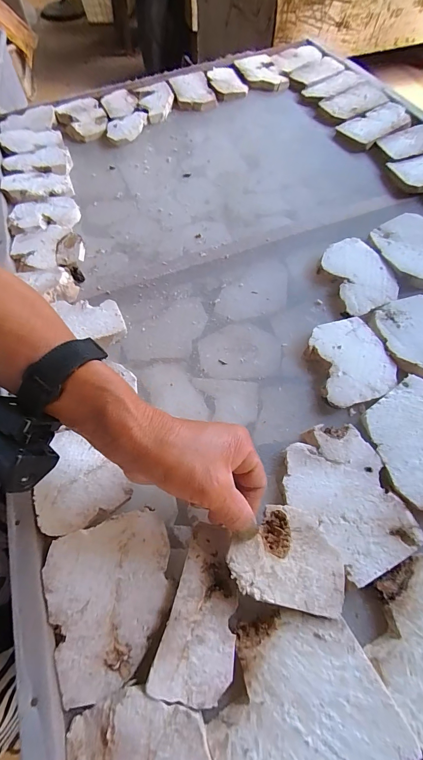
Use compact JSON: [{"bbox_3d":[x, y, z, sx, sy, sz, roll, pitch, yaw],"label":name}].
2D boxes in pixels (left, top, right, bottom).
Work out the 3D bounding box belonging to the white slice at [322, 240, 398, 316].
[{"bbox_3d":[0.174,-0.127,0.383,0.070,0.011,0.097,-16,64,-6],"label":"white slice"}]

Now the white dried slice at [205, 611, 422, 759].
[{"bbox_3d":[0.055,0.208,0.201,0.108,0.014,0.102,-19,64,-8],"label":"white dried slice"}]

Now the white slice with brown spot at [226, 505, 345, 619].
[{"bbox_3d":[0.056,0.128,0.239,0.083,0.004,0.063,15,62,-2],"label":"white slice with brown spot"}]

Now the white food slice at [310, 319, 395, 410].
[{"bbox_3d":[0.145,-0.021,0.335,0.076,0.011,0.091,-11,64,-4],"label":"white food slice"}]

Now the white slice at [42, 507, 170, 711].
[{"bbox_3d":[-0.070,0.156,0.237,0.088,0.013,0.100,-20,65,-8],"label":"white slice"}]

